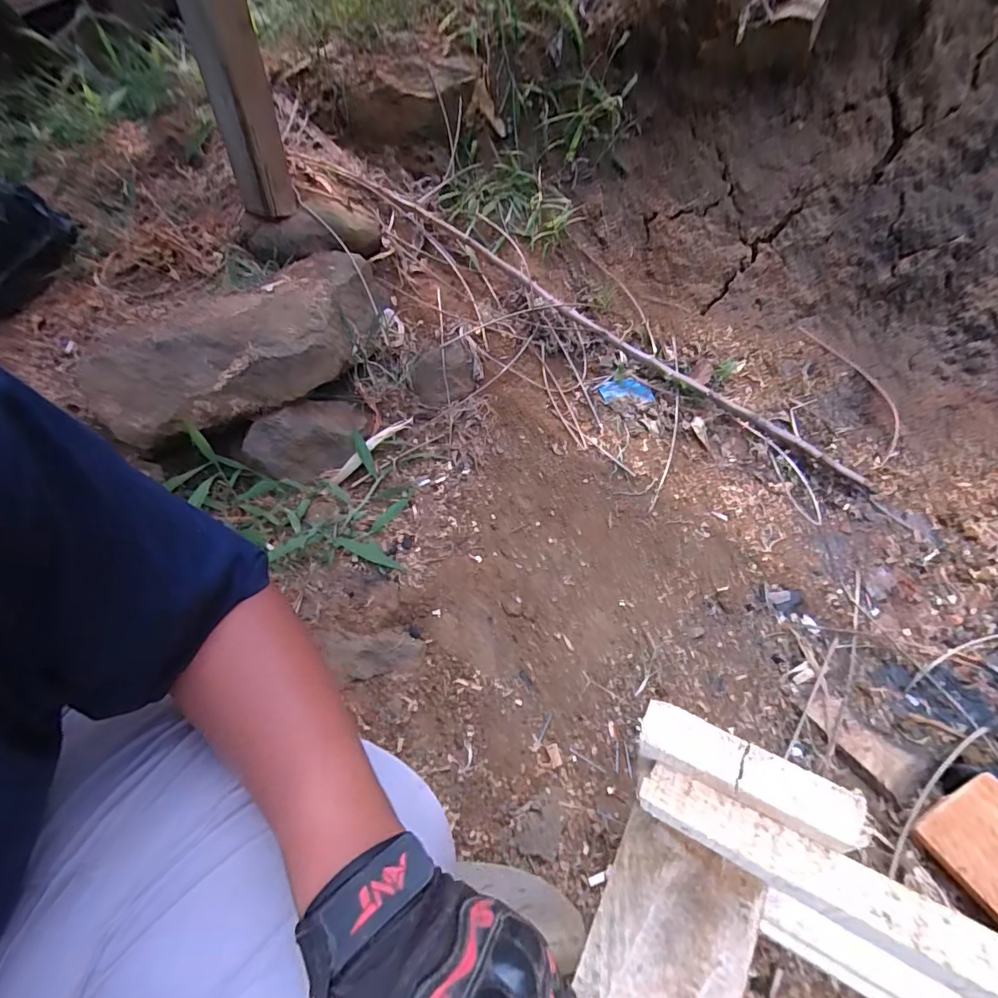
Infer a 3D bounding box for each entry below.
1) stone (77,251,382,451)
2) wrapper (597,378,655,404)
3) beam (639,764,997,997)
[{"bbox_3d":[-0.357,-0.237,0.721,0.385,0.113,0.266,-15,40,-11],"label":"stone"},{"bbox_3d":[0.221,-0.188,0.859,0.095,0.012,0.056,-2,60,-3],"label":"wrapper"},{"bbox_3d":[0.213,0.184,0.164,0.329,0.023,0.029,18,45,27],"label":"beam"}]

